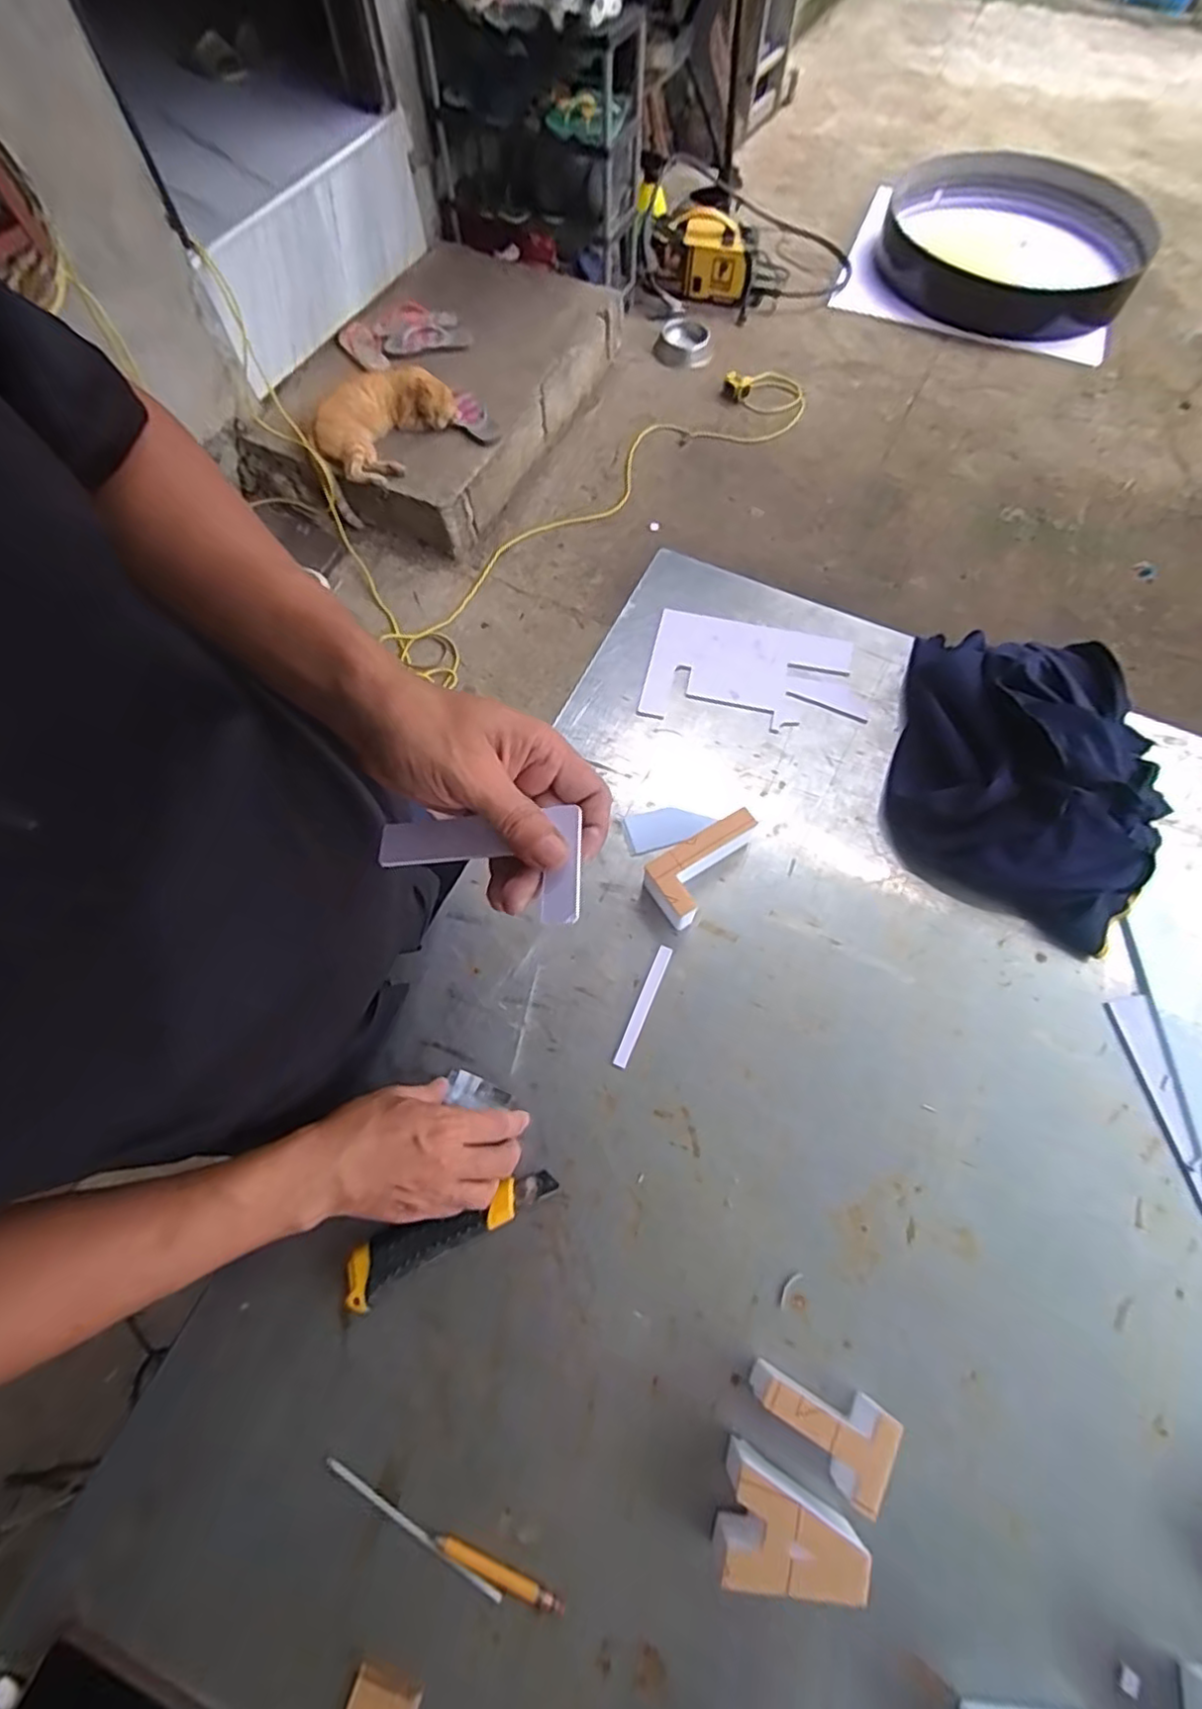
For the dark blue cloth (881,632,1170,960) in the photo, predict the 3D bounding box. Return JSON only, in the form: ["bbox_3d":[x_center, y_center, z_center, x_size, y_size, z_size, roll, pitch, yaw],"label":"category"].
[{"bbox_3d":[0.407,-0.093,0.617,0.231,0.086,0.316,18,68,7],"label":"dark blue cloth"}]

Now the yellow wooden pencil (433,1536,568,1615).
[{"bbox_3d":[-0.064,0.455,0.415,0.087,0.005,0.010,21,68,8],"label":"yellow wooden pencil"}]

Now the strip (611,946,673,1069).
[{"bbox_3d":[0.036,0.127,0.559,0.012,0.004,0.108,22,68,9],"label":"strip"}]

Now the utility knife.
[{"bbox_3d":[-0.109,0.275,0.483,0.156,0.026,0.036,-24,69,-10],"label":"utility knife"}]

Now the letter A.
[{"bbox_3d":[0.116,0.415,0.408,0.081,0.051,0.054,10,67,4],"label":"letter A"}]

